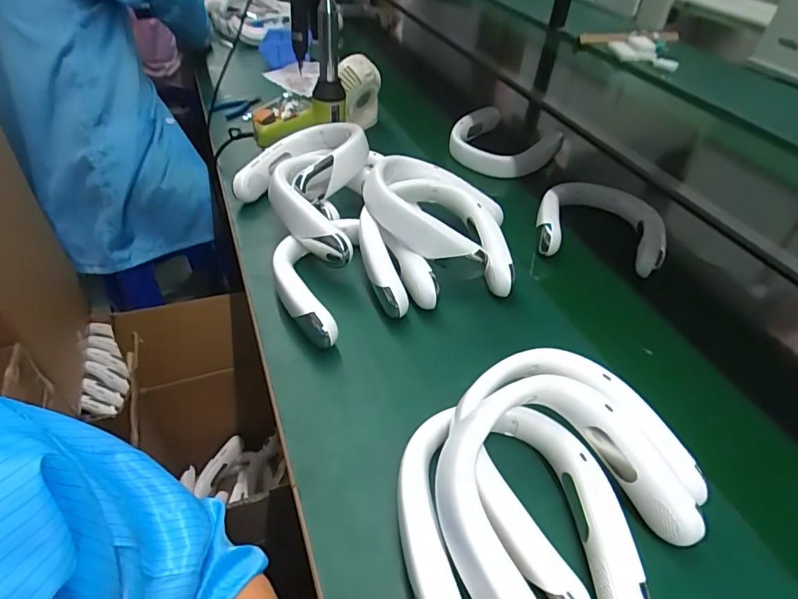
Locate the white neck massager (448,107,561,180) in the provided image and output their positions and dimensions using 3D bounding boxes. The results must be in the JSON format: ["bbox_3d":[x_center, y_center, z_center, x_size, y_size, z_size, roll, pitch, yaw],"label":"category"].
[{"bbox_3d":[0.206,-0.320,0.964,0.210,0.064,0.191,-33,55,-31],"label":"white neck massager"}]

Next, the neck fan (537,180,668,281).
[{"bbox_3d":[0.327,-0.131,0.775,0.184,0.051,0.216,15,45,11],"label":"neck fan"}]

